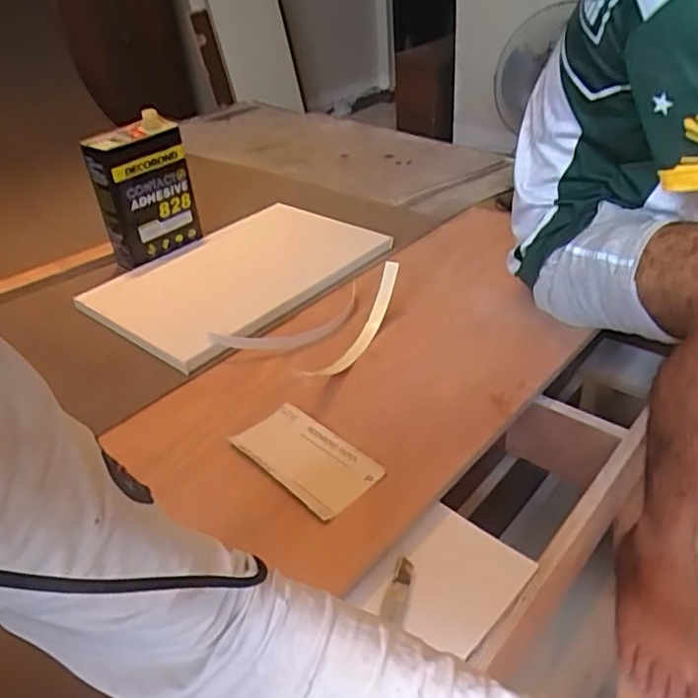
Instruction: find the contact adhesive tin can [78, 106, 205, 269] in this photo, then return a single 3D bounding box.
[{"bbox_3d":[-0.374,-0.289,1.158,0.069,0.235,0.174,23,44,35],"label":"contact adhesive tin can"}]

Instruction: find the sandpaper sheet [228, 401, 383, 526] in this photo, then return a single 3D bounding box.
[{"bbox_3d":[-0.054,0.135,0.765,0.182,0.014,0.102,26,45,37],"label":"sandpaper sheet"}]

